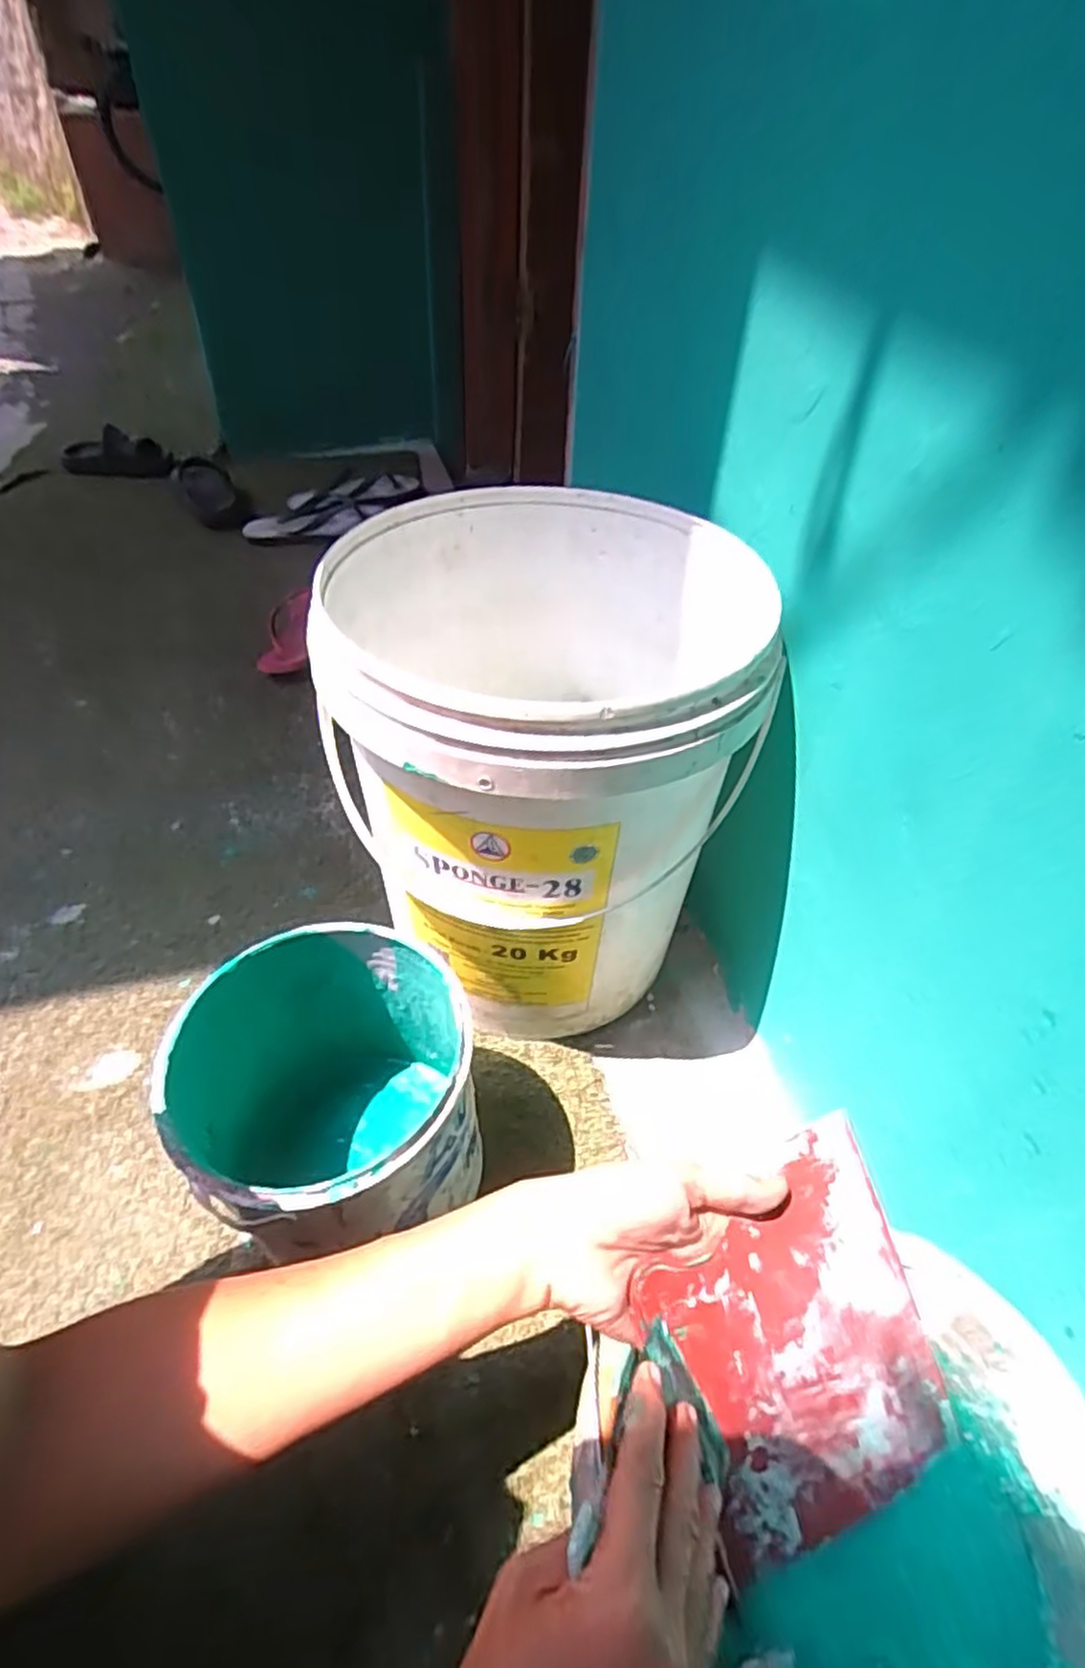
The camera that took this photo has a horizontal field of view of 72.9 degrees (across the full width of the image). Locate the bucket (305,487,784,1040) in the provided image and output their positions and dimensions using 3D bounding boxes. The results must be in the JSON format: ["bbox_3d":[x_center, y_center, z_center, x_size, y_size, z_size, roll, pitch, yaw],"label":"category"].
[{"bbox_3d":[-0.006,-0.049,0.598,0.302,0.333,0.302,2,45,-2],"label":"bucket"}]

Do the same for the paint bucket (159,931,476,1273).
[{"bbox_3d":[-0.137,0.194,0.508,0.179,0.201,0.177,2,45,-2],"label":"paint bucket"}]

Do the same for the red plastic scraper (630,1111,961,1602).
[{"bbox_3d":[0.129,0.254,0.364,0.136,0.006,0.172,-19,88,-18],"label":"red plastic scraper"}]

